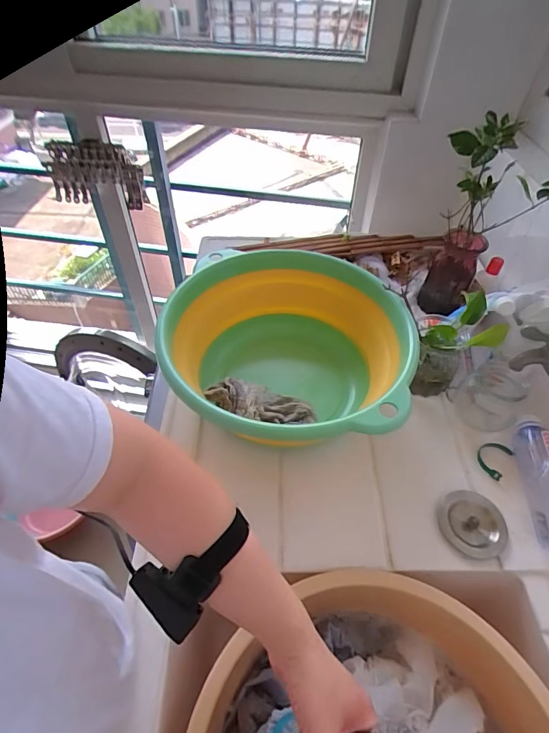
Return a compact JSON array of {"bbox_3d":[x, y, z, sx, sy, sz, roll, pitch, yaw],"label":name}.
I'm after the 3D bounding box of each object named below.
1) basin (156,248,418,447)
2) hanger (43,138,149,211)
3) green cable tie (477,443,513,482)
[{"bbox_3d":[0.015,-0.013,0.630,0.352,0.148,0.355,0,48,-1],"label":"basin"},{"bbox_3d":[-0.535,-0.558,1.201,0.291,0.180,0.078,5,48,4],"label":"hanger"},{"bbox_3d":[0.321,0.135,0.603,0.042,0.010,0.061,32,55,24],"label":"green cable tie"}]

